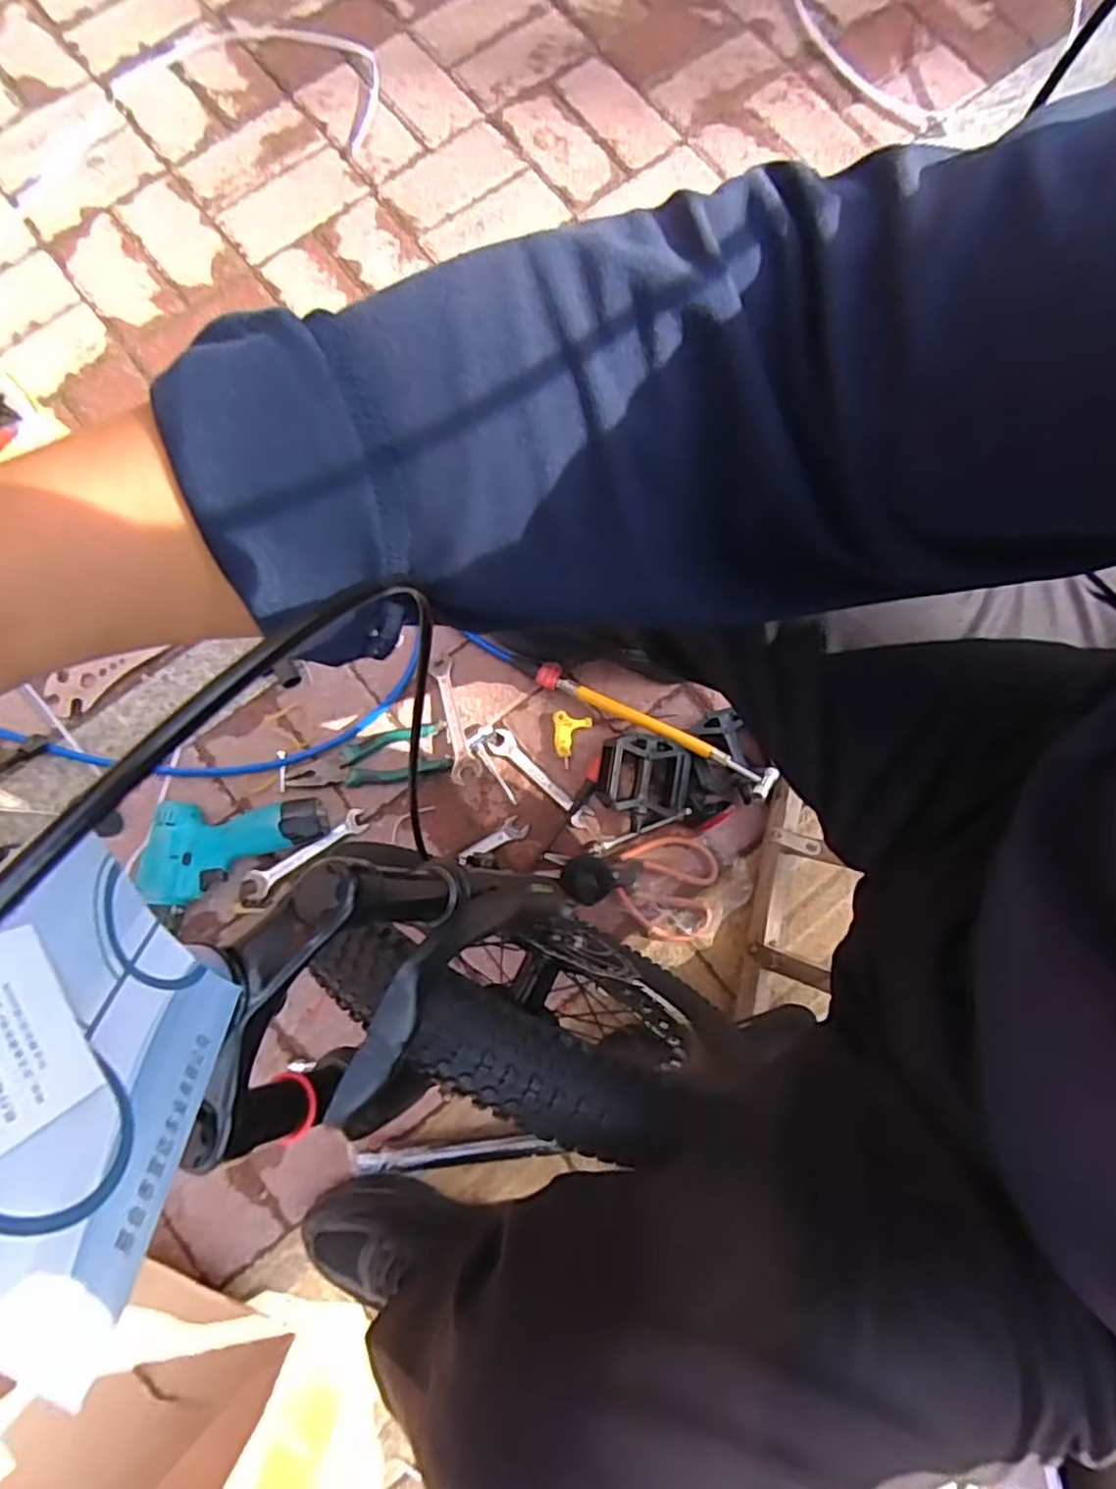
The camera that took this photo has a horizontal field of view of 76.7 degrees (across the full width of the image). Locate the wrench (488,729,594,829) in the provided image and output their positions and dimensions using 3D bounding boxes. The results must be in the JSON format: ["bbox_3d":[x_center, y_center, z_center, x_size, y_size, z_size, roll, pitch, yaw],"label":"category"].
[{"bbox_3d":[-0.021,0.039,0.827,0.147,0.013,0.029,42,80,8],"label":"wrench"}]

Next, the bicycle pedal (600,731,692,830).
[{"bbox_3d":[0.097,0.042,0.801,0.105,0.029,0.106,5,100,-16],"label":"bicycle pedal"}]

